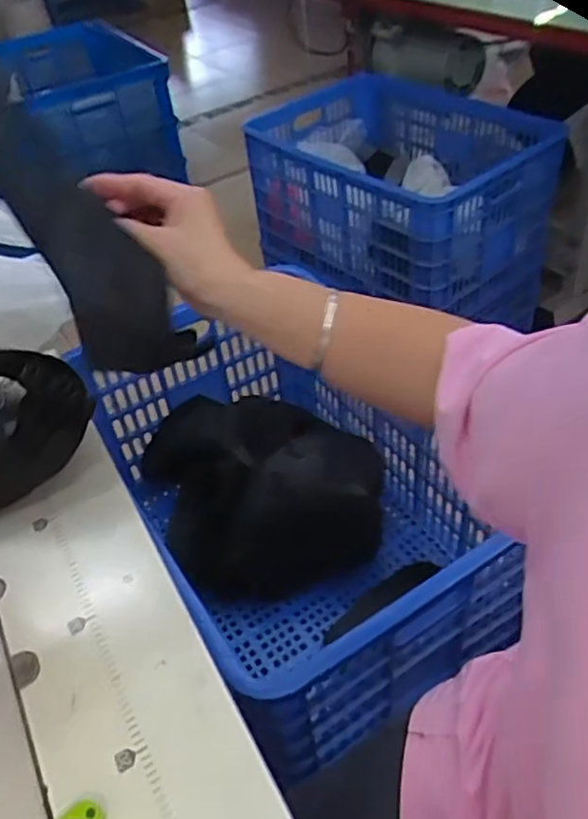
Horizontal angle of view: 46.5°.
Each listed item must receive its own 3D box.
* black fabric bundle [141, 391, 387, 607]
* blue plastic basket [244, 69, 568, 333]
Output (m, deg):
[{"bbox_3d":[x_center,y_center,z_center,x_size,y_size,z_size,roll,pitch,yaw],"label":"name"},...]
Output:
[{"bbox_3d":[-0.038,0.111,1.040,0.321,0.120,0.321,-4,44,4],"label":"black fabric bundle"},{"bbox_3d":[0.224,-0.465,1.530,0.444,0.366,0.604,-35,50,-26],"label":"blue plastic basket"}]

